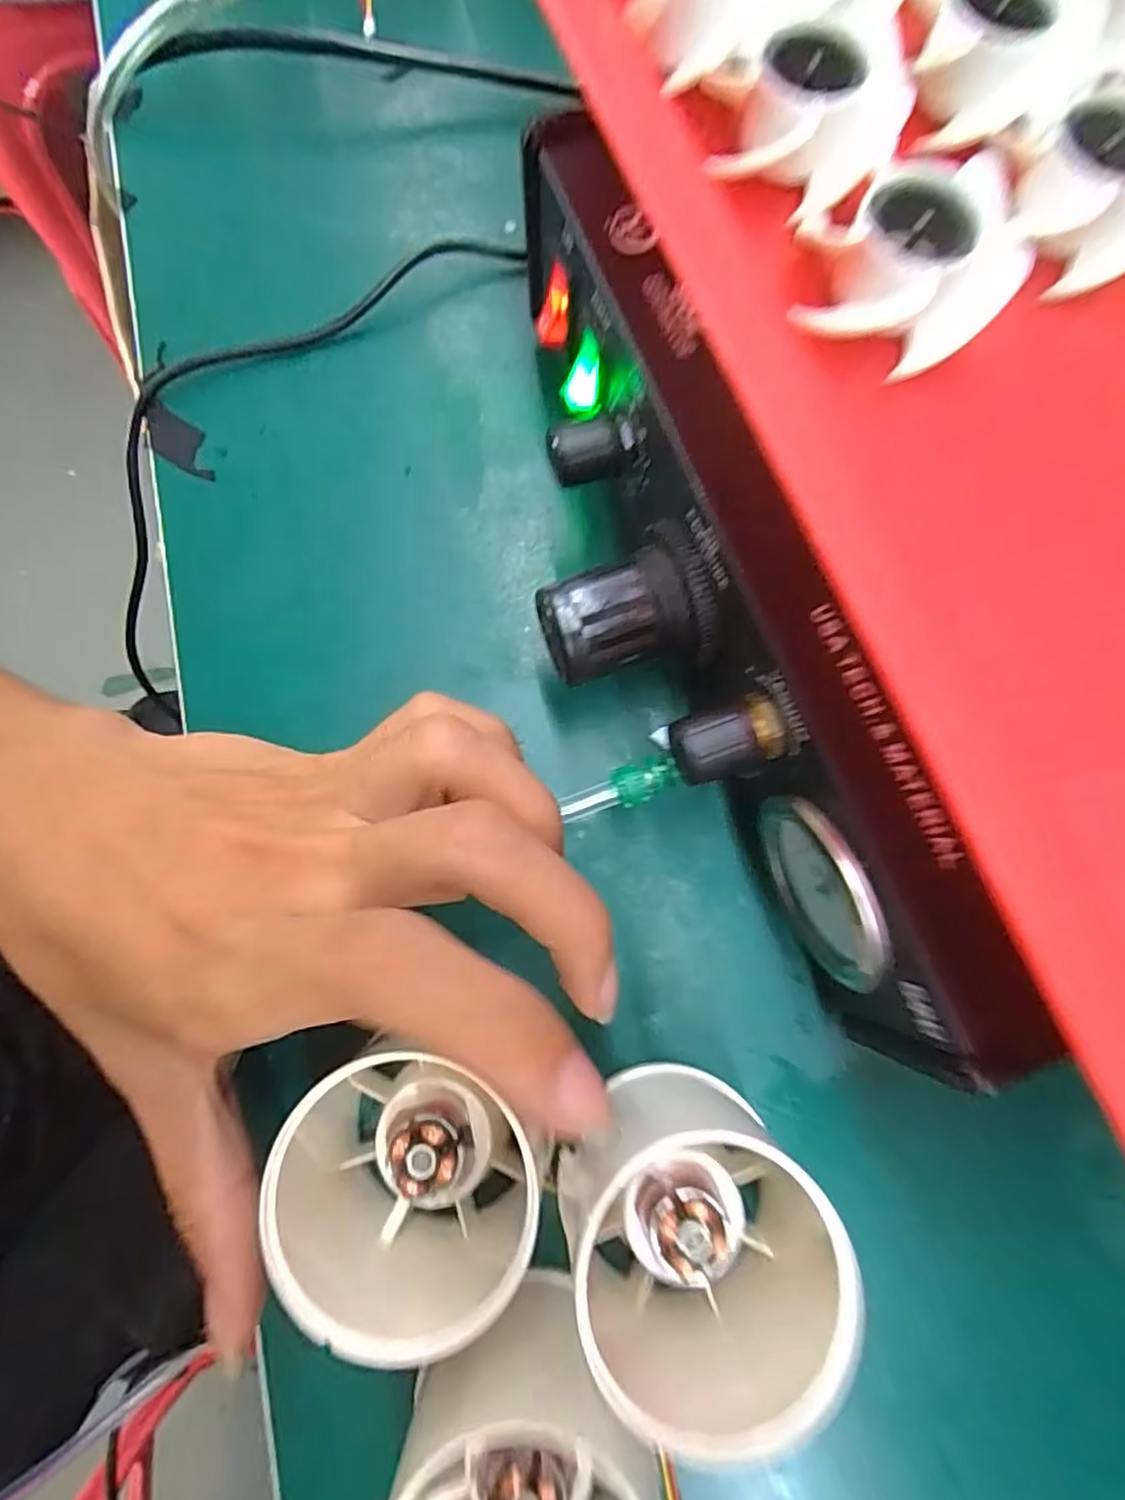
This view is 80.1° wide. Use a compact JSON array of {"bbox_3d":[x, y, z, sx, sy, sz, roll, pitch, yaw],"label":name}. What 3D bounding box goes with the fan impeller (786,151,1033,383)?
[{"bbox_3d":[0.071,-0.101,0.140,0.038,0.018,0.037,0,78,0],"label":"fan impeller"}]

